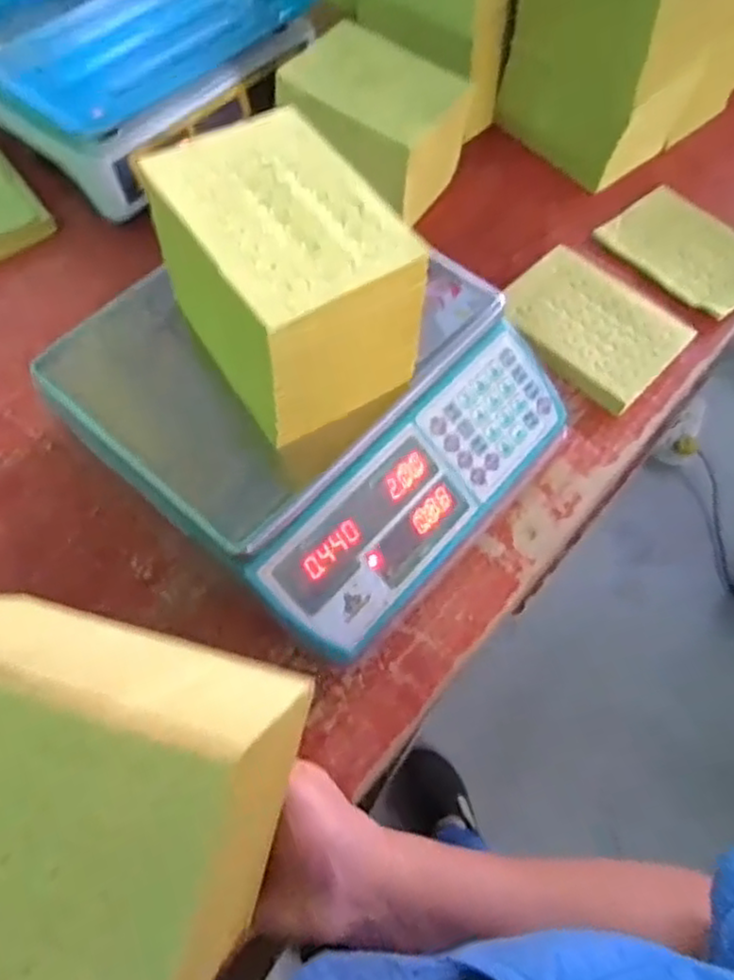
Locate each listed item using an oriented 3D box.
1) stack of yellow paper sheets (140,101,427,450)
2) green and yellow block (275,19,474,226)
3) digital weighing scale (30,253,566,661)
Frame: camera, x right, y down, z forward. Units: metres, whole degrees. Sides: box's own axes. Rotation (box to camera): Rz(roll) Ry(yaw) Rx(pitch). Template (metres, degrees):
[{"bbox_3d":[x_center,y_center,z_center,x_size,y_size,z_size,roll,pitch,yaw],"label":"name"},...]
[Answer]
[{"bbox_3d":[-0.052,-0.148,0.468,0.117,0.102,0.173,-31,68,-17],"label":"stack of yellow paper sheets"},{"bbox_3d":[0.008,-0.367,0.694,0.170,0.102,0.118,32,65,13],"label":"green and yellow block"},{"bbox_3d":[-0.036,-0.064,0.556,0.305,0.110,0.301,39,67,16],"label":"digital weighing scale"}]

